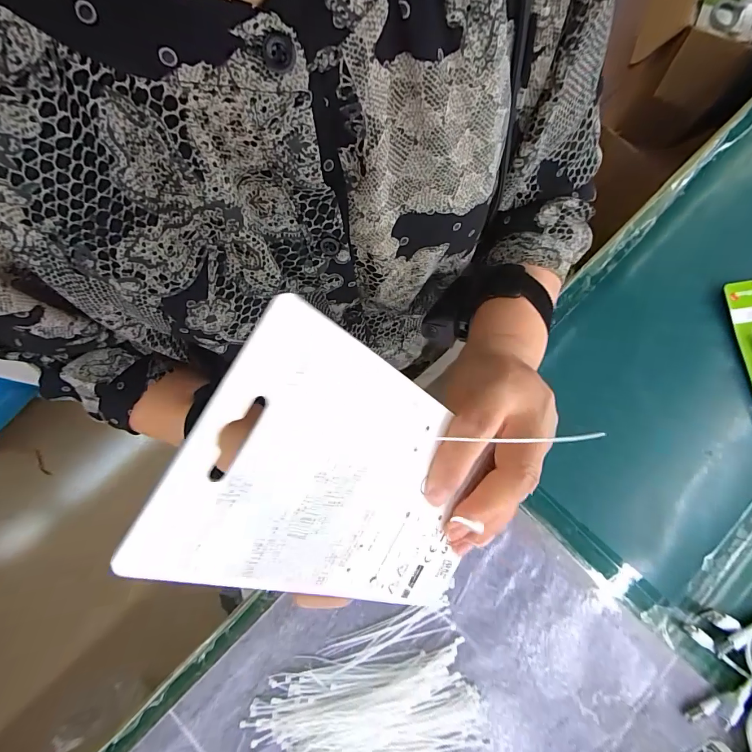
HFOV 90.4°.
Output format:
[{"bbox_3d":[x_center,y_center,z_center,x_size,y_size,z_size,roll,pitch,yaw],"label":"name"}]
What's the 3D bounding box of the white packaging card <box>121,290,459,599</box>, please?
[{"bbox_3d":[-0.002,0.051,0.168,0.165,0.004,0.099,35,82,-39],"label":"white packaging card"}]

